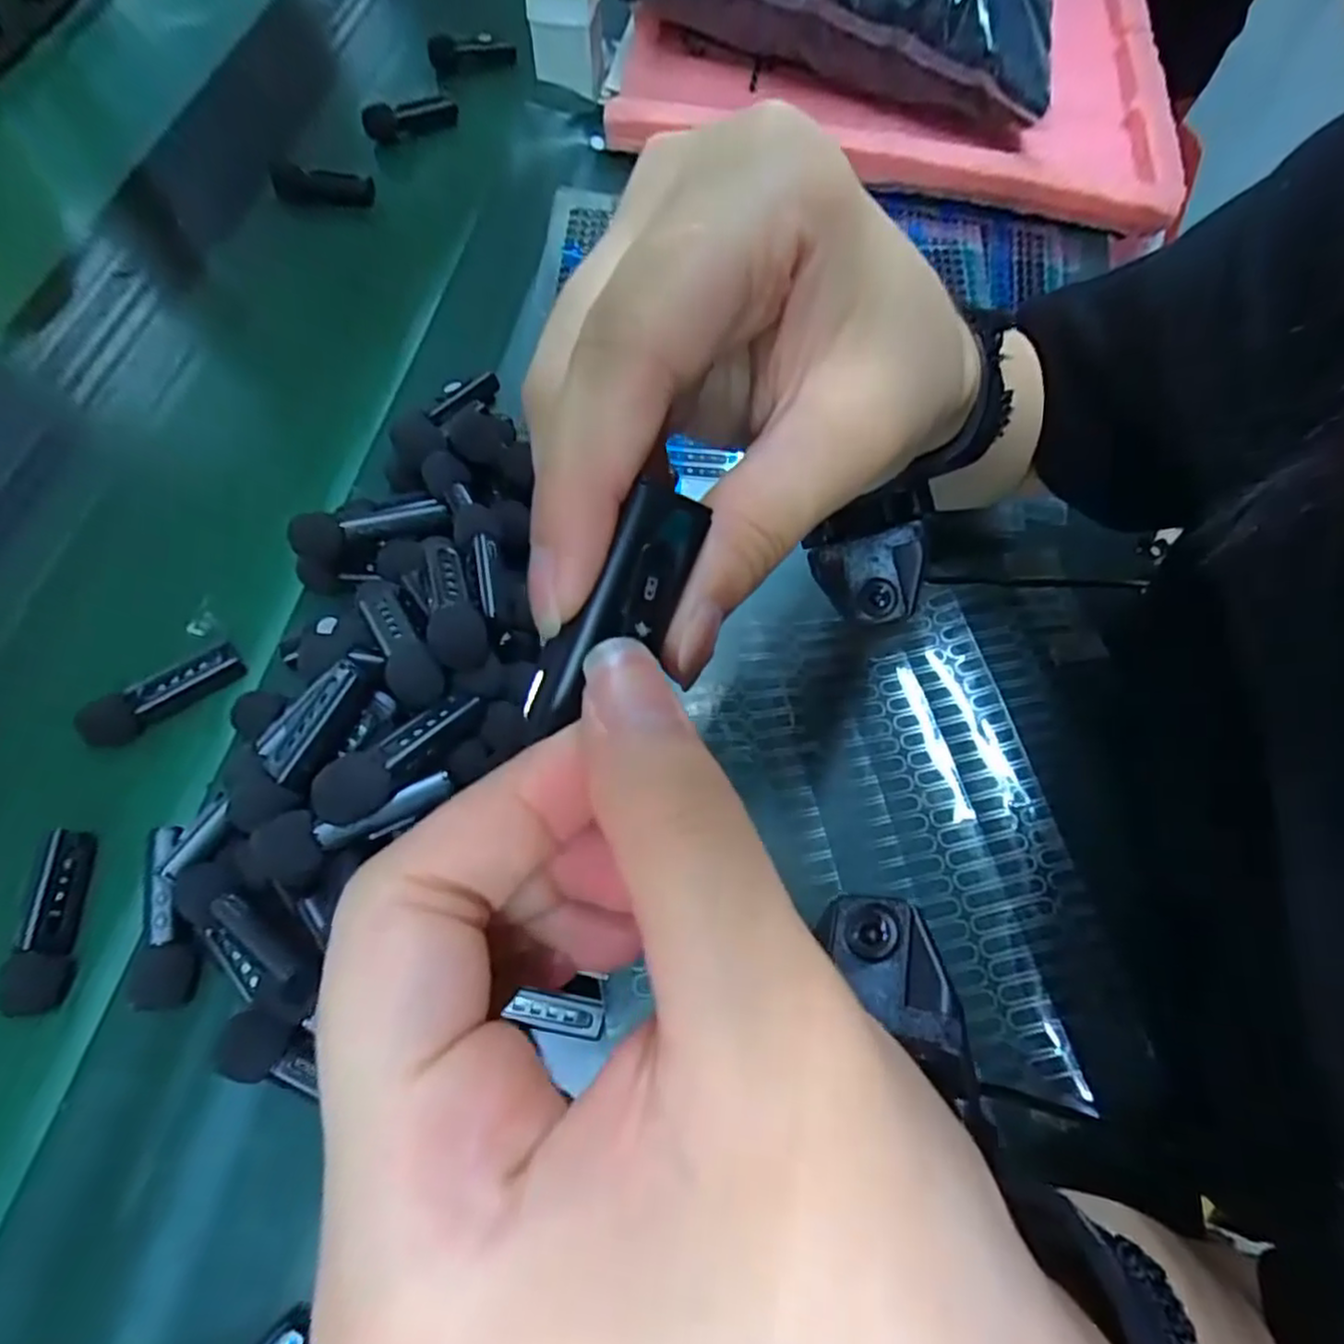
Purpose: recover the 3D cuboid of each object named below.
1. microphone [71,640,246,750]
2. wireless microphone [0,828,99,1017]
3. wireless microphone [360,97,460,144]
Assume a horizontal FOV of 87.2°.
[{"bbox_3d":[-0.225,0.010,0.311,0.069,0.015,0.021,-29,68,-14],"label":"microphone"},{"bbox_3d":[-0.239,0.095,0.272,0.015,0.017,0.065,-4,64,-3],"label":"wireless microphone"},{"bbox_3d":[-0.183,-0.386,0.493,0.064,0.020,0.016,-27,67,-14],"label":"wireless microphone"}]

